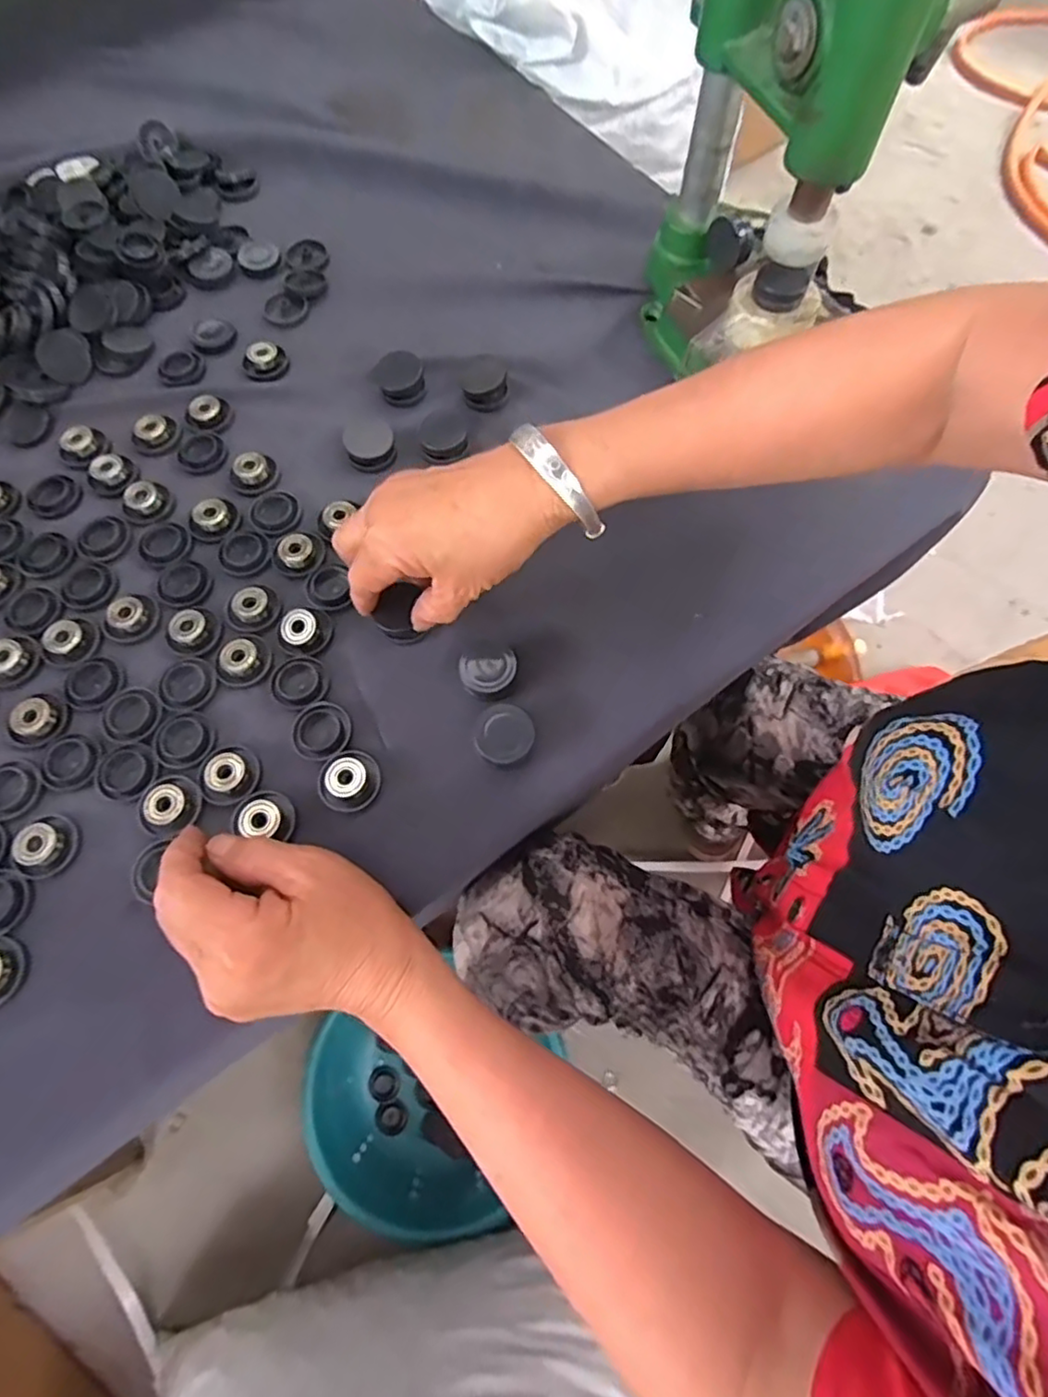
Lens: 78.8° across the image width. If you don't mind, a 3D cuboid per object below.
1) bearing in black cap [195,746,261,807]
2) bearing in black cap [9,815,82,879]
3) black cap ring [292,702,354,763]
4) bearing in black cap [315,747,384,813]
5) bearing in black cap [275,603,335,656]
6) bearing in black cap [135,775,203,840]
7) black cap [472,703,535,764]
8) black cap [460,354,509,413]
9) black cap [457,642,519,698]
[{"bbox_3d":[-0.165,0.041,0.353,0.035,0.010,0.033,23,71,8],"label":"bearing in black cap"},{"bbox_3d":[-0.255,0.079,0.339,0.029,0.009,0.032,20,71,7],"label":"bearing in black cap"},{"bbox_3d":[-0.115,0.019,0.364,0.033,0.005,0.033,0,70,0],"label":"black cap ring"},{"bbox_3d":[-0.097,0.044,0.350,0.033,0.013,0.033,0,70,0],"label":"bearing in black cap"},{"bbox_3d":[-0.131,-0.042,0.384,0.028,0.010,0.033,38,74,13],"label":"bearing in black cap"},{"bbox_3d":[-0.194,0.058,0.346,0.032,0.009,0.033,0,70,0],"label":"bearing in black cap"},{"bbox_3d":[-0.011,0.021,0.357,0.031,0.017,0.033,0,70,0],"label":"black cap"},{"bbox_3d":[-0.028,-0.225,0.453,0.032,0.016,0.037,1,70,0],"label":"black cap"},{"bbox_3d":[-0.021,-0.018,0.370,0.034,0.014,0.035,0,70,0],"label":"black cap"}]

